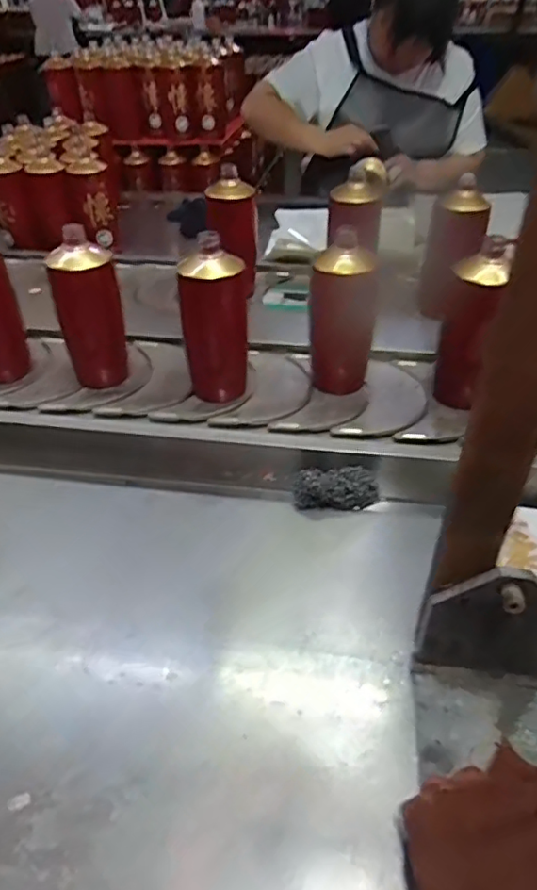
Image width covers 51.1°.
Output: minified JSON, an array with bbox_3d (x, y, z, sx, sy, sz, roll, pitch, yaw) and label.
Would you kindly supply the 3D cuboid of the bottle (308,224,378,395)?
[{"bbox_3d":[0.092,-0.164,0.709,0.081,0.196,0.065,5,40,6],"label":"bottle"}]

